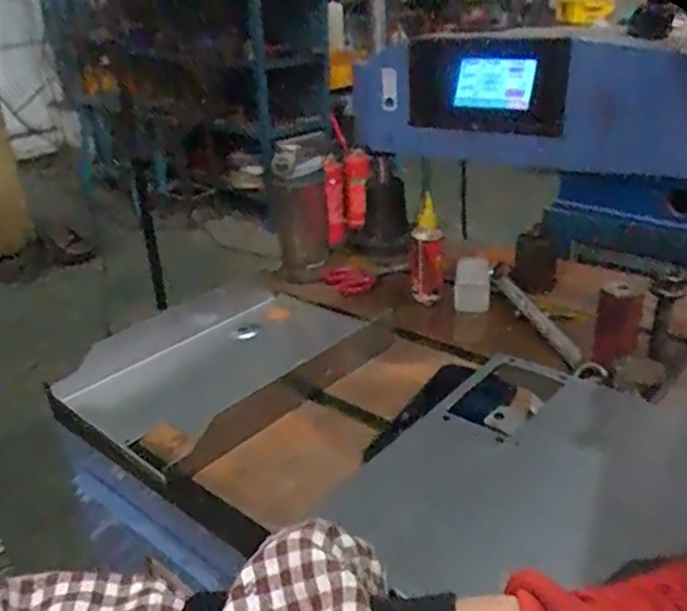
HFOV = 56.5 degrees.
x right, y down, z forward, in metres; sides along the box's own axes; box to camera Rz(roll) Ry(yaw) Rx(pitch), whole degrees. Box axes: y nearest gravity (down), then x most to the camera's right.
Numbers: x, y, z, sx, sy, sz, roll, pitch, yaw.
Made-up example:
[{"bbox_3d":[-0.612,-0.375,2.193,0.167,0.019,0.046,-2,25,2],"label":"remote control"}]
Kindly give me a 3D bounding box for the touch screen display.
[{"bbox_3d":[0.177,-0.269,0.795,0.220,0.104,0.037,19,33,37],"label":"touch screen display"}]

